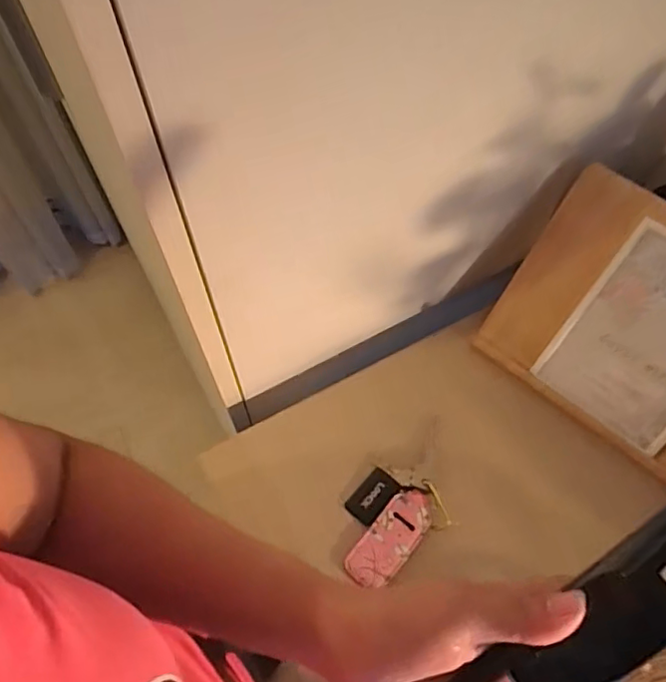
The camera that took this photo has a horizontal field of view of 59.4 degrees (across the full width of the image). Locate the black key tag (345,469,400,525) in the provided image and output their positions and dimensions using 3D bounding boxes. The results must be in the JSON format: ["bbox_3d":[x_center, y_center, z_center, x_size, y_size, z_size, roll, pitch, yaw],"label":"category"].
[{"bbox_3d":[0.037,0.144,0.537,0.031,0.006,0.048,41,69,19],"label":"black key tag"}]

